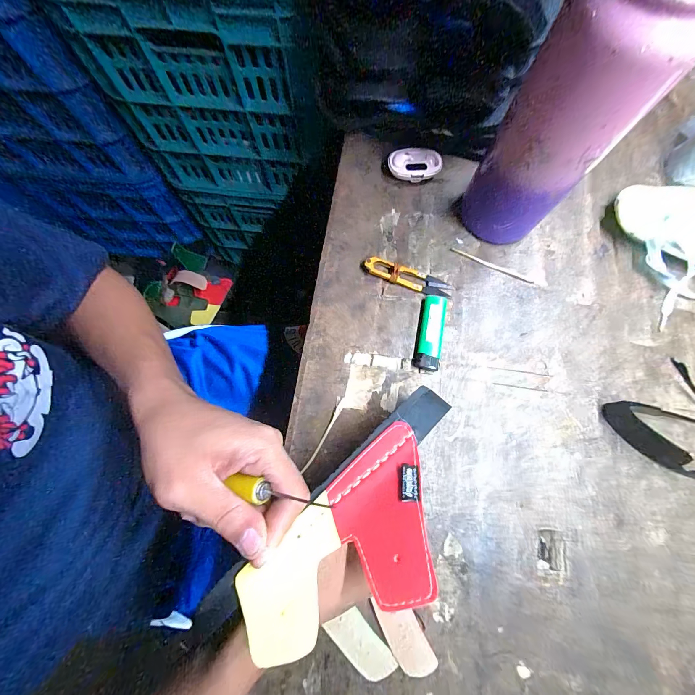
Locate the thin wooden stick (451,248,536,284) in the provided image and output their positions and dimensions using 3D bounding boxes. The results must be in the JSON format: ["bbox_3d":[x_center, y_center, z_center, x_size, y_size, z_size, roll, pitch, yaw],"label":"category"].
[{"bbox_3d":[0.165,-0.093,0.342,0.098,0.004,0.006,24,76,6],"label":"thin wooden stick"}]

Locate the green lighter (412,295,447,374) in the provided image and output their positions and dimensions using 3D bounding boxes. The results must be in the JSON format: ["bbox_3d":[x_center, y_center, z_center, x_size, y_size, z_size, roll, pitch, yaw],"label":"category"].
[{"bbox_3d":[0.089,-0.016,0.319,0.025,0.013,0.084,12,75,3],"label":"green lighter"}]

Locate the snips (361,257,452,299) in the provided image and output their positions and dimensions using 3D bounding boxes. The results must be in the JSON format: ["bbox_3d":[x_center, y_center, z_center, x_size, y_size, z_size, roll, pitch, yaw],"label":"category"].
[{"bbox_3d":[0.066,-0.079,0.335,0.102,0.012,0.021,17,76,4],"label":"snips"}]

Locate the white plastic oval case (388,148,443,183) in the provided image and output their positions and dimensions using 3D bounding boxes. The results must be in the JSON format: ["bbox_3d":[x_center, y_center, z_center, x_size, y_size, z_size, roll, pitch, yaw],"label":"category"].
[{"bbox_3d":[0.082,-0.223,0.369,0.062,0.022,0.033,-7,75,-2],"label":"white plastic oval case"}]

